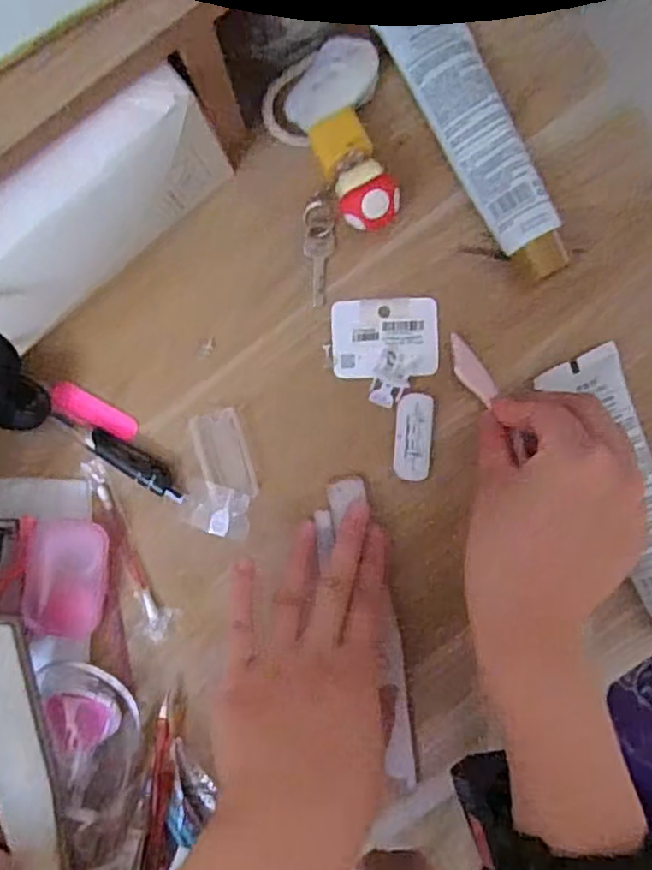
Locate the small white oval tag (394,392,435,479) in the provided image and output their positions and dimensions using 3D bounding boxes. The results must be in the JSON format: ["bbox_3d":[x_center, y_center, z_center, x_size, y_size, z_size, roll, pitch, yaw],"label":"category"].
[{"bbox_3d":[0.046,0.001,0.359,0.019,0.004,0.045,2,93,1],"label":"small white oval tag"}]

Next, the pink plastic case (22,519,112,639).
[{"bbox_3d":[-0.137,0.076,0.361,0.039,0.015,0.062,6,93,0],"label":"pink plastic case"}]

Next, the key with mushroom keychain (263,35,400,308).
[{"bbox_3d":[0.006,-0.132,0.342,0.054,0.024,0.115,-12,93,1],"label":"key with mushroom keychain"}]

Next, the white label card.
[{"bbox_3d":[0.031,-0.050,0.359,0.055,0.004,0.043,-2,91,1],"label":"white label card"}]

